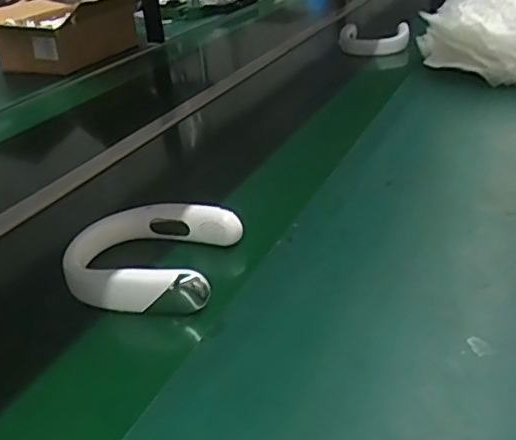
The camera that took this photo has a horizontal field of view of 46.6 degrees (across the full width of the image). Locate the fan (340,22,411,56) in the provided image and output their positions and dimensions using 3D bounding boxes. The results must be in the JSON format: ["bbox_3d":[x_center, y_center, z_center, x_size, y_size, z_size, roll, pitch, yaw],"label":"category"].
[{"bbox_3d":[0.344,-0.534,1.772,0.204,0.059,0.162,1,29,9],"label":"fan"}]

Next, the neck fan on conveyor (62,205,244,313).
[{"bbox_3d":[-0.133,0.047,0.758,0.187,0.062,0.179,3,29,13],"label":"neck fan on conveyor"}]

